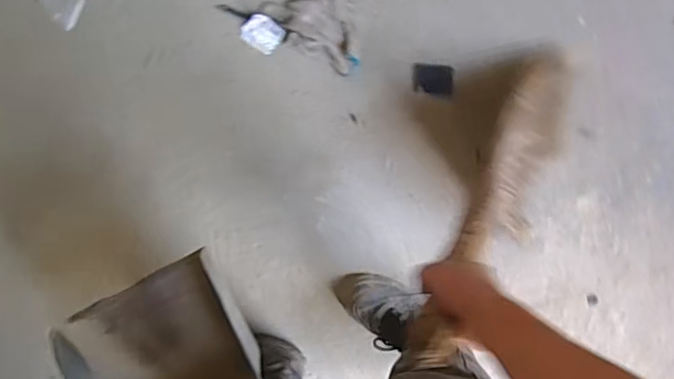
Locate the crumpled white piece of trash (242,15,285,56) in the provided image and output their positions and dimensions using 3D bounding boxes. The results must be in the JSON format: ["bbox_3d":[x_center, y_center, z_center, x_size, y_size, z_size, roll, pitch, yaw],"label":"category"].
[{"bbox_3d":[-0.136,-0.287,1.091,0.072,0.025,0.060,30,96,-7],"label":"crumpled white piece of trash"}]

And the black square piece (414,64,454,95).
[{"bbox_3d":[0.184,-0.208,1.122,0.075,0.004,0.052,3,98,-4],"label":"black square piece"}]

